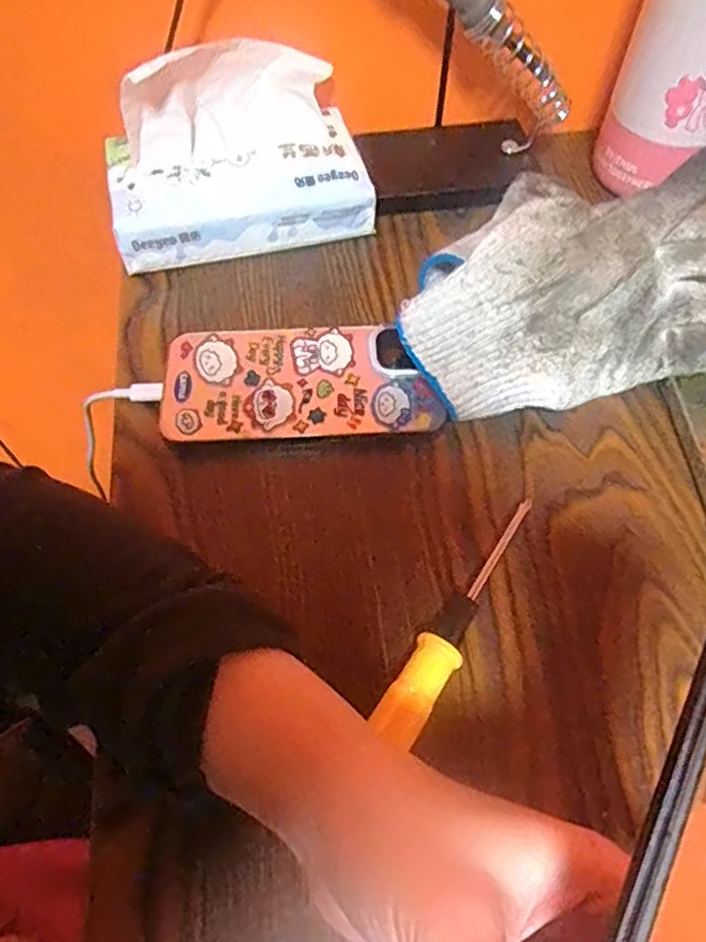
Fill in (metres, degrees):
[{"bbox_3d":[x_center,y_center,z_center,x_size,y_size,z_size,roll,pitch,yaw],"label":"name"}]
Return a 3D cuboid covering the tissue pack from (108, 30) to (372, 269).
[{"bbox_3d":[-0.070,-0.189,0.369,0.146,0.086,0.087,-14,61,-8],"label":"tissue pack"}]

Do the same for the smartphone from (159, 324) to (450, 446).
[{"bbox_3d":[-0.027,-0.047,0.332,0.139,0.010,0.070,-2,64,0],"label":"smartphone"}]

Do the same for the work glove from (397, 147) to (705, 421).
[{"bbox_3d":[0.123,-0.089,0.319,0.198,0.069,0.096,-6,61,-5],"label":"work glove"}]

